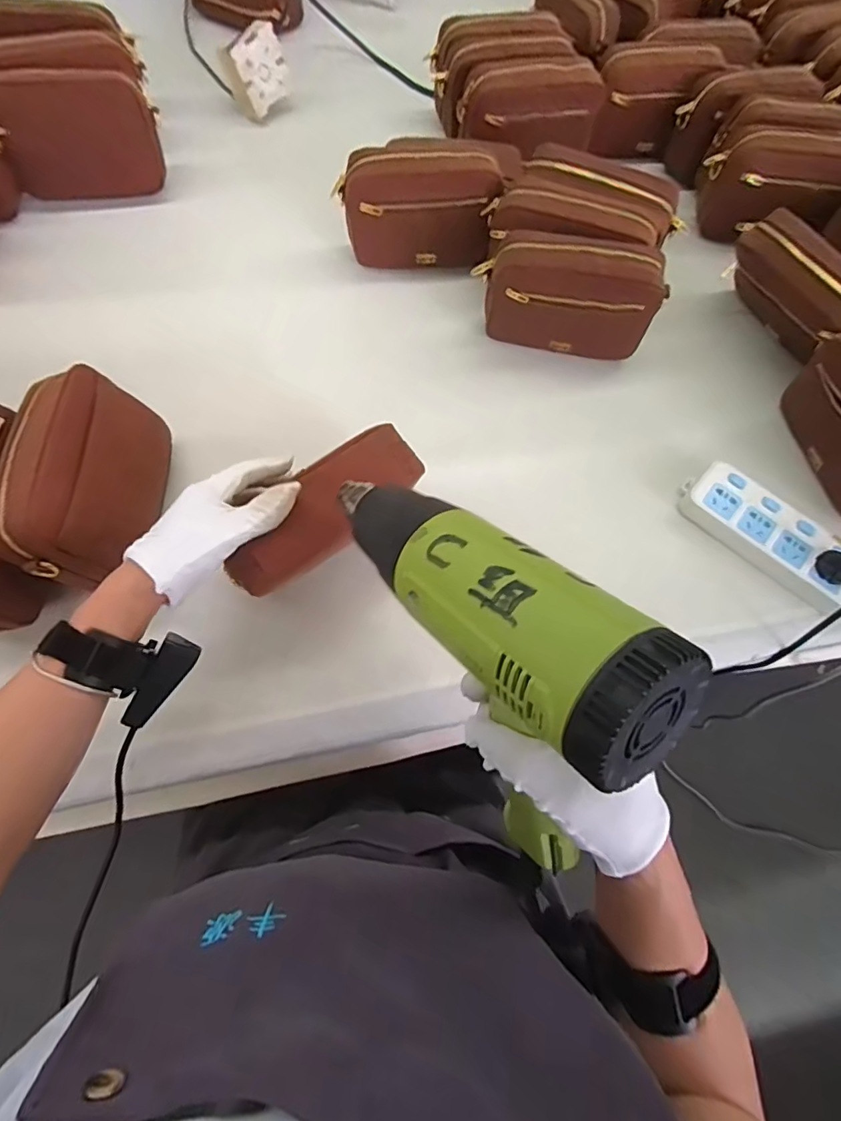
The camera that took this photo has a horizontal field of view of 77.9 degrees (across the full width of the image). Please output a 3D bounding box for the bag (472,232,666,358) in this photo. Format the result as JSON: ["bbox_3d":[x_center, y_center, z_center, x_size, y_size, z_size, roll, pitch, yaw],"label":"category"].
[{"bbox_3d":[0.171,-0.312,0.615,0.207,0.125,0.060,14,67,3],"label":"bag"}]

